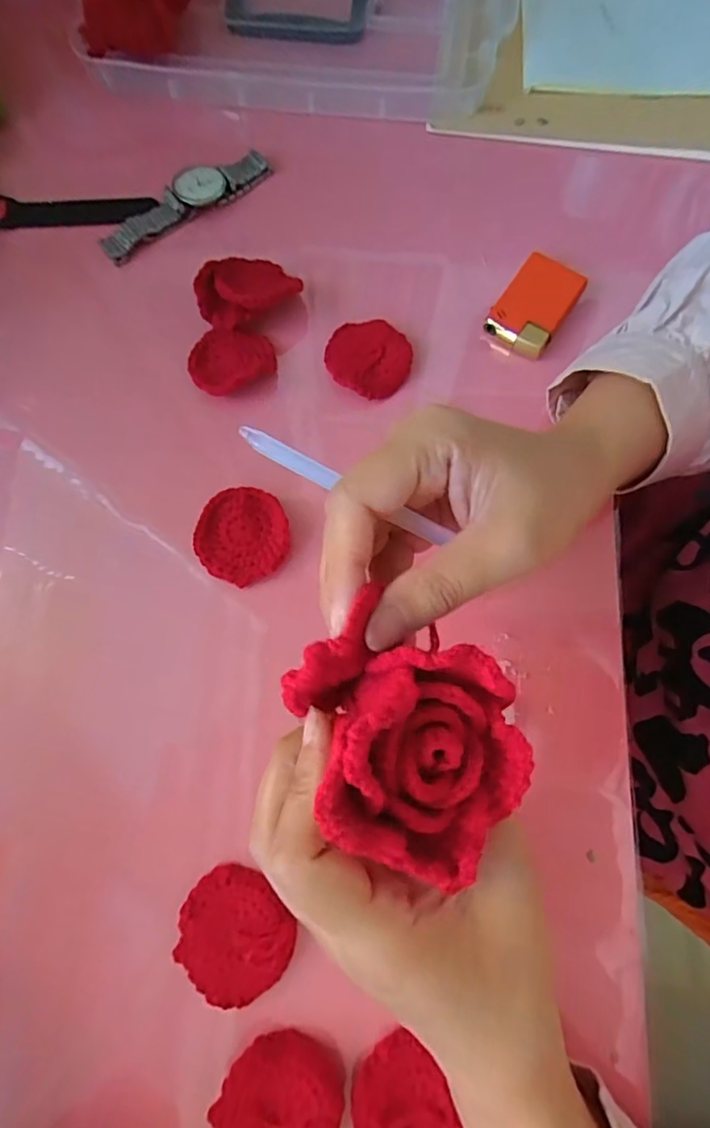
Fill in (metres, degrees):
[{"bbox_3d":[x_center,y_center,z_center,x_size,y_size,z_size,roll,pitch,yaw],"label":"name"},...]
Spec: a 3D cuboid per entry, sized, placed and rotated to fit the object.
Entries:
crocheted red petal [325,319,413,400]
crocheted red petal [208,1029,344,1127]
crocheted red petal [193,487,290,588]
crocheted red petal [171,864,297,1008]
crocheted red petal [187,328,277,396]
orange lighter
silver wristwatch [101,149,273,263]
[{"bbox_3d":[0.007,-0.119,0.308,0.049,0.007,0.045,0,76,1],"label":"crocheted red petal"},{"bbox_3d":[-0.031,0.223,0.221,0.051,0.013,0.043,-1,64,-11],"label":"crocheted red petal"},{"bbox_3d":[-0.059,-0.016,0.284,0.049,0.007,0.050,0,76,1],"label":"crocheted red petal"},{"bbox_3d":[-0.054,0.165,0.240,0.050,0.009,0.052,0,76,1],"label":"crocheted red petal"},{"bbox_3d":[-0.071,-0.117,0.307,0.048,0.013,0.041,-1,76,1],"label":"crocheted red petal"},{"bbox_3d":[0.106,-0.152,0.313,0.037,0.013,0.058,35,80,9],"label":"orange lighter"},{"bbox_3d":[-0.107,-0.228,0.340,0.115,0.019,0.026,-34,78,-7],"label":"silver wristwatch"}]

